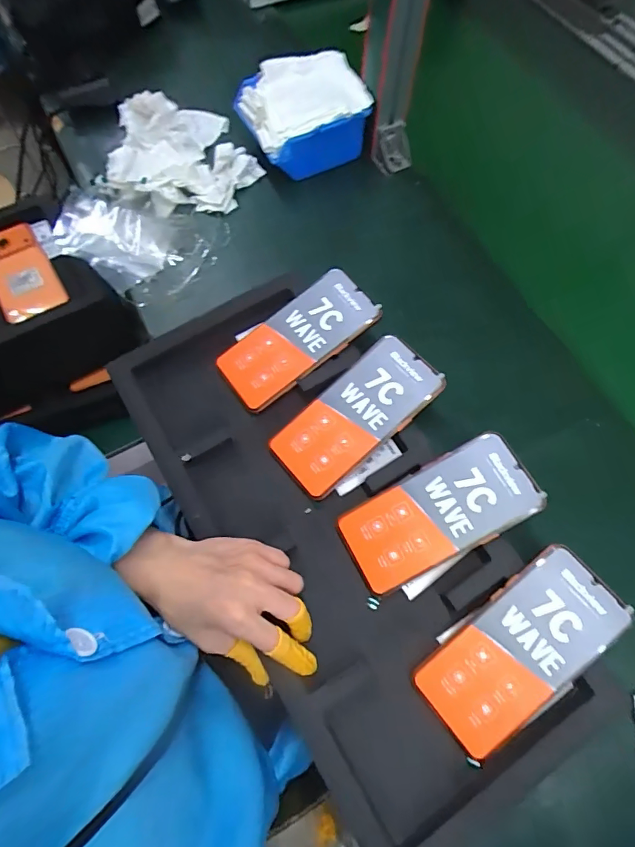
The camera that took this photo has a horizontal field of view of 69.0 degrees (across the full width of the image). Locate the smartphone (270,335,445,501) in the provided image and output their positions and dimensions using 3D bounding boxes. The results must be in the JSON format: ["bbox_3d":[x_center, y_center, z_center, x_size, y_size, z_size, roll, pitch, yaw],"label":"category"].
[{"bbox_3d":[0.035,-0.007,0.437,0.163,0.011,0.074,-42,71,-2],"label":"smartphone"}]

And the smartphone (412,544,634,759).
[{"bbox_3d":[0.157,0.174,0.359,0.163,0.006,0.073,-41,71,-2],"label":"smartphone"}]

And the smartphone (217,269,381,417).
[{"bbox_3d":[-0.021,-0.085,0.467,0.161,0.006,0.075,-39,74,-2],"label":"smartphone"}]

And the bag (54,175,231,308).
[{"bbox_3d":[-0.204,-0.224,0.538,0.182,0.048,0.148,36,71,12],"label":"bag"}]

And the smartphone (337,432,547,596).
[{"bbox_3d":[0.103,0.077,0.400,0.162,0.011,0.079,-30,68,3],"label":"smartphone"}]

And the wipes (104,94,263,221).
[{"bbox_3d":[-0.175,-0.348,0.587,0.185,0.045,0.197,-13,68,-7],"label":"wipes"}]

